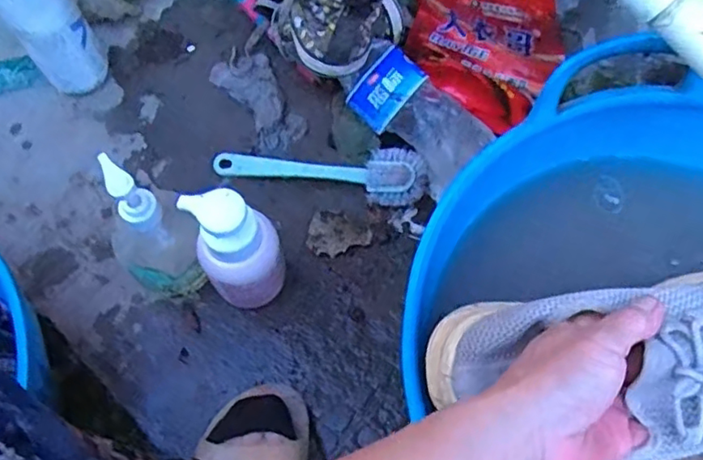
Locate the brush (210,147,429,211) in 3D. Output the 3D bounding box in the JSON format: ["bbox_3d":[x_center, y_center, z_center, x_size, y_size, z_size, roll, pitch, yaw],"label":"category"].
[{"bbox_3d":[-0.030,-0.065,0.620,0.212,0.041,0.055,13,66,7],"label":"brush"}]

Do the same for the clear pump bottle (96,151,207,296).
[{"bbox_3d":[-0.167,0.007,0.511,0.062,0.171,0.060,22,67,10],"label":"clear pump bottle"}]

